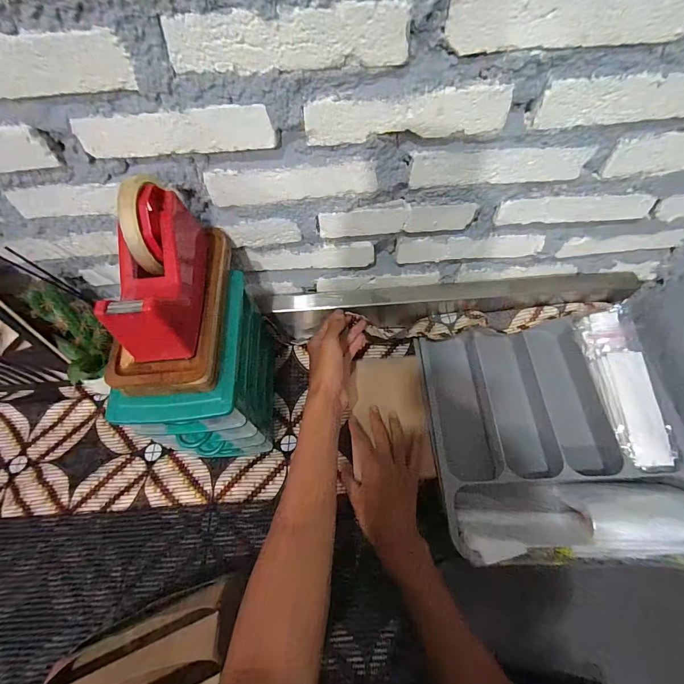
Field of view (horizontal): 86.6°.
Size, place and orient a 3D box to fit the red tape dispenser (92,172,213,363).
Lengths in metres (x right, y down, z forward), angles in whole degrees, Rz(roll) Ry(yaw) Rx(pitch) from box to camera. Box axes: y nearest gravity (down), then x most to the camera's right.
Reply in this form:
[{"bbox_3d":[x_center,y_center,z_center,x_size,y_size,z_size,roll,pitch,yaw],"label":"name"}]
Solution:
[{"bbox_3d":[-0.183,-0.076,0.353,0.061,0.102,0.173,-3,62,1],"label":"red tape dispenser"}]

